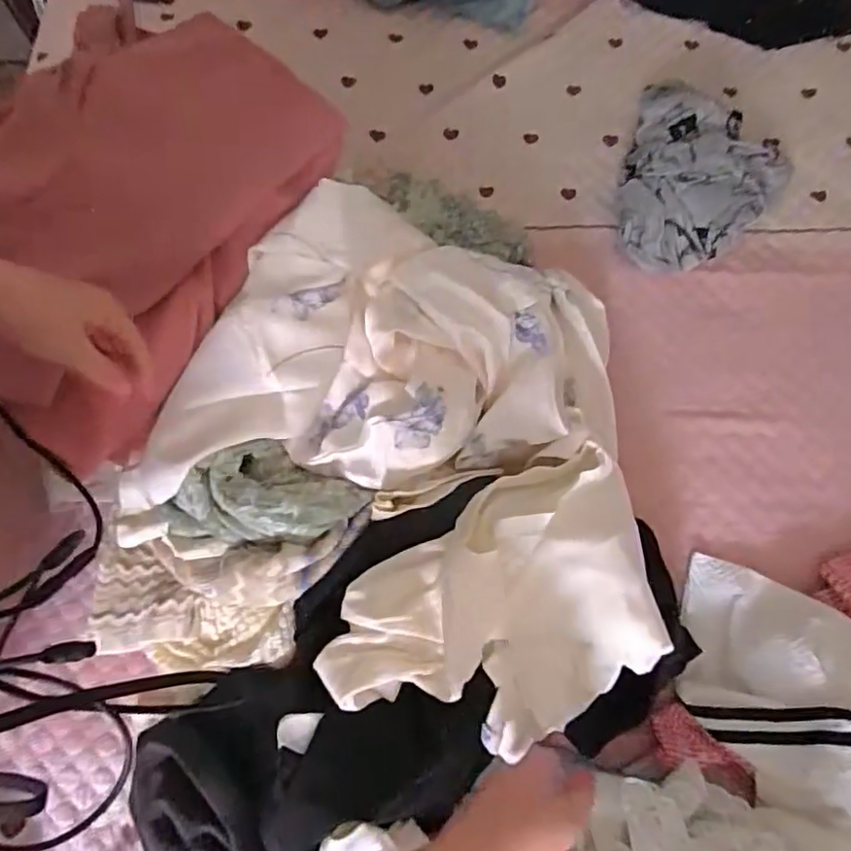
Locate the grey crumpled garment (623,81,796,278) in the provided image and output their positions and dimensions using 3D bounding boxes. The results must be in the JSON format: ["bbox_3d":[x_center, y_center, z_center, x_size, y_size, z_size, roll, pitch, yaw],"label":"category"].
[{"bbox_3d":[0.315,-0.299,0.724,0.196,0.064,0.251,31,75,10],"label":"grey crumpled garment"}]

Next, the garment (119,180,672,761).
[{"bbox_3d":[-0.013,0.021,0.552,0.420,0.130,0.425,8,72,3],"label":"garment"}]

